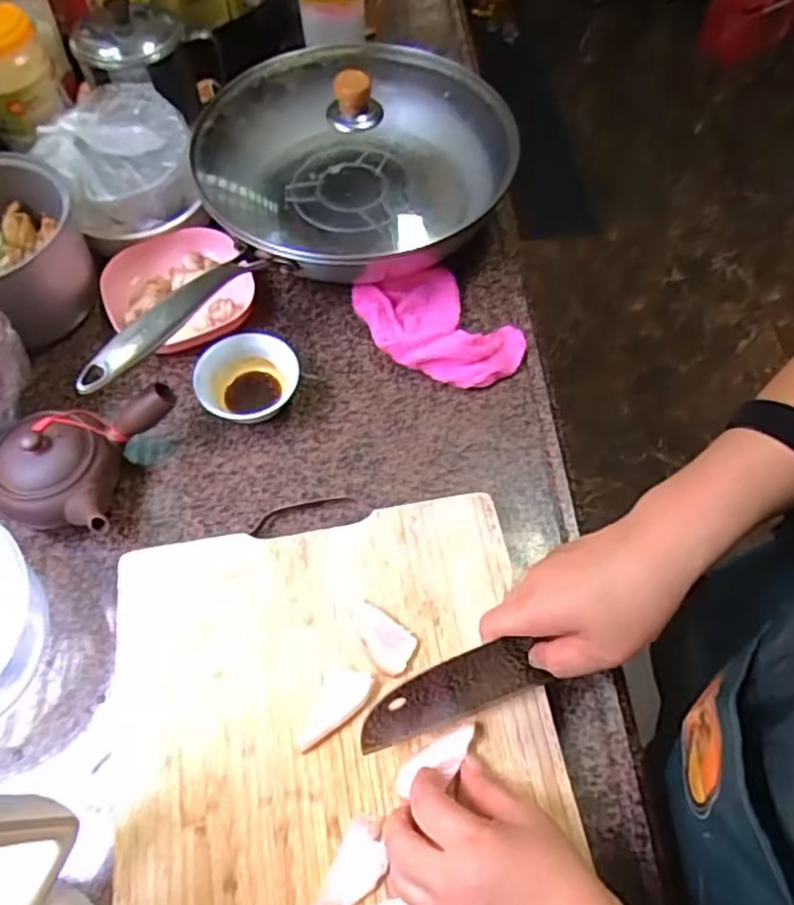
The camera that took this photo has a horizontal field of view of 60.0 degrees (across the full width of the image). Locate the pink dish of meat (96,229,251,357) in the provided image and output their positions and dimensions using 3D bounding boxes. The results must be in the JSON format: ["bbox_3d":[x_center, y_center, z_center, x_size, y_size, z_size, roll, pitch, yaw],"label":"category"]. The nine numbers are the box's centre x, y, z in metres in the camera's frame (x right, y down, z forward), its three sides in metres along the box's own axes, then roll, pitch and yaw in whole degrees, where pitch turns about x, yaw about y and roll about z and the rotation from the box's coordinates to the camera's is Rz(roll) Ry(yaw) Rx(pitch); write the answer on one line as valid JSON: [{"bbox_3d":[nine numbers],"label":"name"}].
[{"bbox_3d":[-0.223,-0.162,0.703,0.144,0.040,0.137,-17,62,-9],"label":"pink dish of meat"}]

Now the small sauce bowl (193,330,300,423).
[{"bbox_3d":[-0.138,-0.063,0.639,0.084,0.048,0.093,14,62,8],"label":"small sauce bowl"}]

